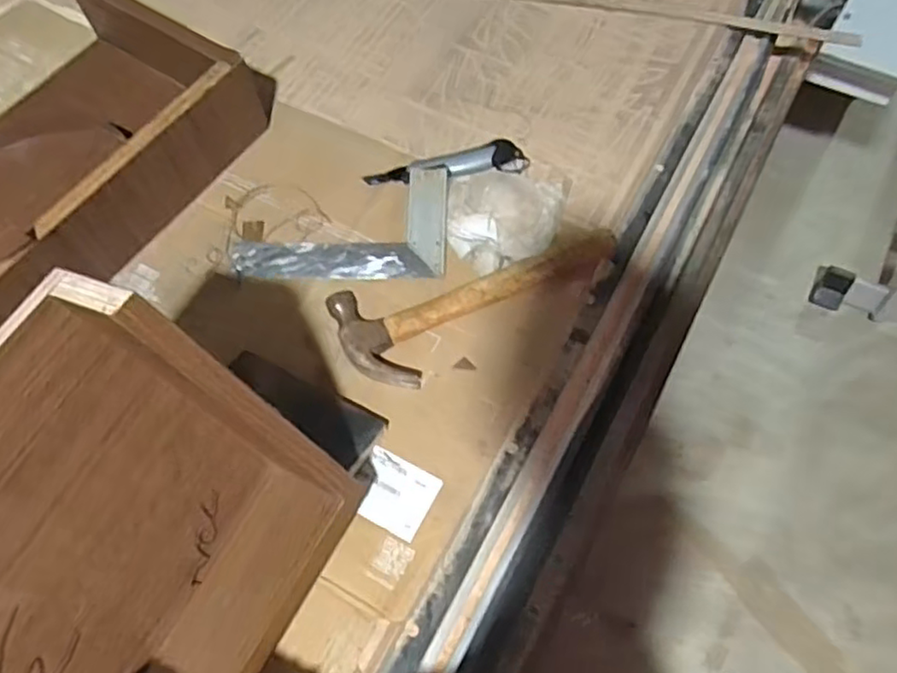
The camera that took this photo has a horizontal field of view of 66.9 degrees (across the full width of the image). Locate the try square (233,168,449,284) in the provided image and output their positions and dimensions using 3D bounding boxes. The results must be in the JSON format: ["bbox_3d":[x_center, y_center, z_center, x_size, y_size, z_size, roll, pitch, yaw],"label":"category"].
[{"bbox_3d":[-0.123,-0.131,0.785,0.243,0.024,0.134,-1,64,1],"label":"try square"}]

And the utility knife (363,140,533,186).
[{"bbox_3d":[-0.002,-0.208,0.822,0.194,0.025,0.040,-6,64,-1],"label":"utility knife"}]

